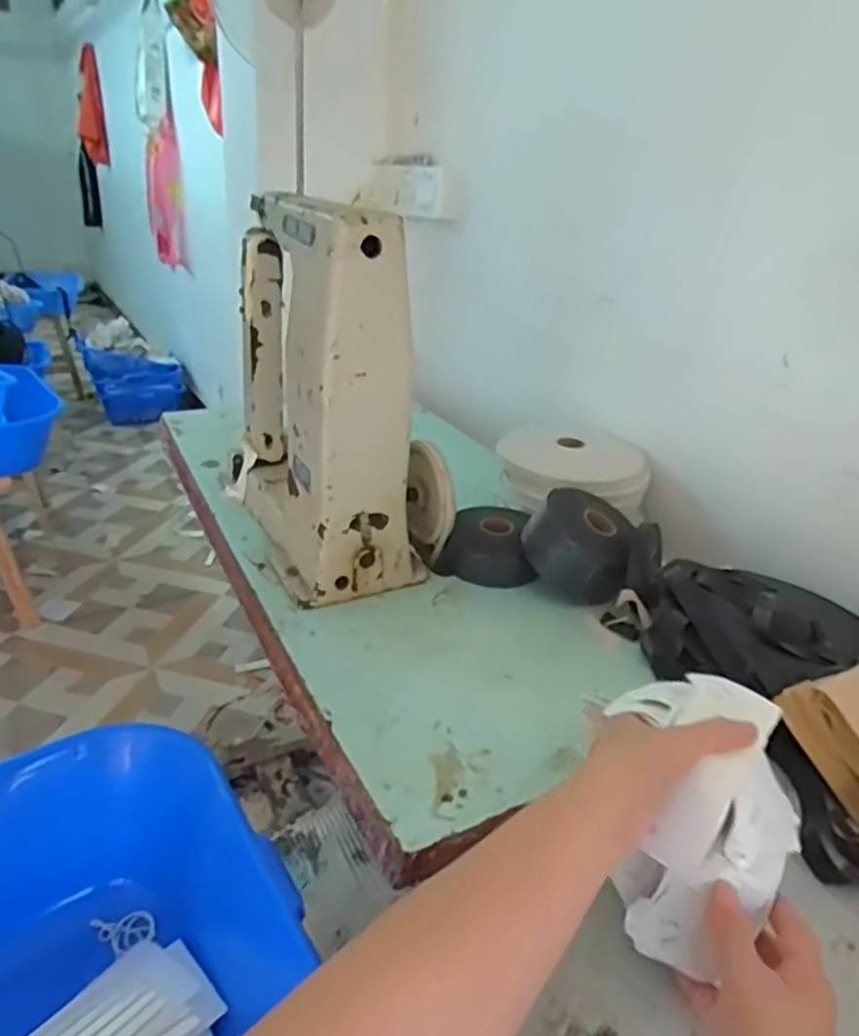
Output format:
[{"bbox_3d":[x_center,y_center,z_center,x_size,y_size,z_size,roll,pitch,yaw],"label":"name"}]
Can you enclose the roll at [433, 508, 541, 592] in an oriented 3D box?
[{"bbox_3d":[0.086,0.032,0.851,0.109,0.066,0.115,19,30,27],"label":"roll"}]

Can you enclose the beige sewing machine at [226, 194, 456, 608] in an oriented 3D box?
[{"bbox_3d":[-0.127,-0.156,0.833,0.185,0.394,0.323,-12,31,-29],"label":"beige sewing machine"}]

